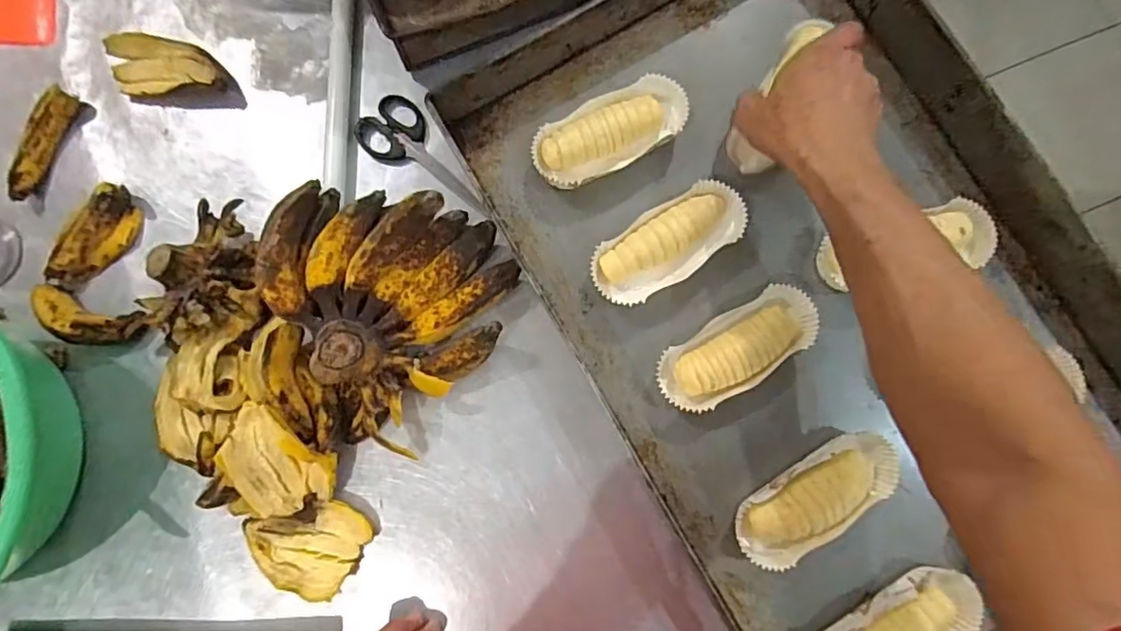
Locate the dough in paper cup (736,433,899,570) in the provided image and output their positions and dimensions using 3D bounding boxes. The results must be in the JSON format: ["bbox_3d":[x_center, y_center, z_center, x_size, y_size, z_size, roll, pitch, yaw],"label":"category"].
[{"bbox_3d":[0.217,0.152,0.497,0.148,0.033,0.059,-35,84,-3],"label":"dough in paper cup"}]

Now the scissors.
[{"bbox_3d":[-0.123,-0.147,0.550,0.145,0.006,0.060,39,85,5],"label":"scissors"}]

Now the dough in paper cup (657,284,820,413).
[{"bbox_3d":[0.155,0.029,0.513,0.144,0.033,0.062,-32,84,-3],"label":"dough in paper cup"}]

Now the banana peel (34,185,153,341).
[{"bbox_3d":[-0.421,-0.040,0.528,0.088,0.032,0.137,-16,83,-1],"label":"banana peel"}]

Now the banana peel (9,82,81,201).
[{"bbox_3d":[-0.482,-0.159,0.545,0.022,0.024,0.106,21,84,3],"label":"banana peel"}]

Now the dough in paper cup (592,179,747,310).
[{"bbox_3d":[0.097,-0.064,0.525,0.144,0.033,0.065,-35,84,-3],"label":"dough in paper cup"}]

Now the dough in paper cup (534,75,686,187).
[{"bbox_3d":[0.045,-0.169,0.537,0.144,0.035,0.063,-29,84,-3],"label":"dough in paper cup"}]

